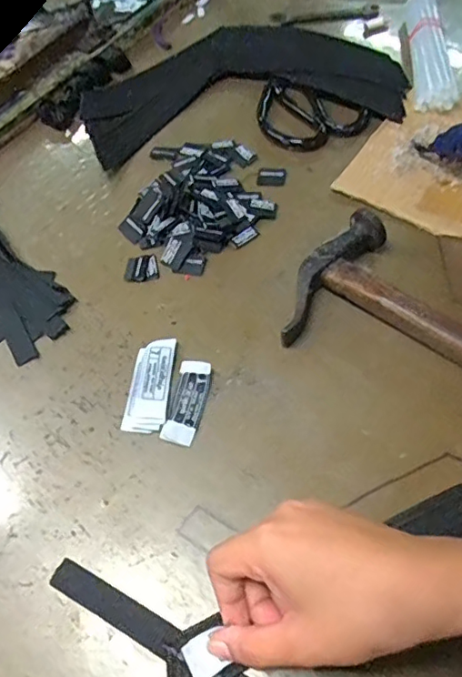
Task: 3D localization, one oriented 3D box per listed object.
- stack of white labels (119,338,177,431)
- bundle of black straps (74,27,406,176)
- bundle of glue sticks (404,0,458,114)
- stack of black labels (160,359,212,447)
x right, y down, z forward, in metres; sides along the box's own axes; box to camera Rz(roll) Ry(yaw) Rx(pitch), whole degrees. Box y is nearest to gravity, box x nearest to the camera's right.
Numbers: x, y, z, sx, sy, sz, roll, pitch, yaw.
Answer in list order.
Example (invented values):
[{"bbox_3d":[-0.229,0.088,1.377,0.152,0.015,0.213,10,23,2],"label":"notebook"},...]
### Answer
[{"bbox_3d":[-0.056,0.032,0.372,0.029,0.008,0.069,4,58,7],"label":"stack of white labels"},{"bbox_3d":[0.010,-0.260,0.539,0.314,0.025,0.160,-9,58,-1],"label":"bundle of black straps"},{"bbox_3d":[0.199,-0.296,0.544,0.034,0.027,0.193,3,58,6],"label":"bundle of glue sticks"},{"bbox_3d":[-0.029,0.042,0.364,0.023,0.006,0.061,9,59,9],"label":"stack of black labels"}]

